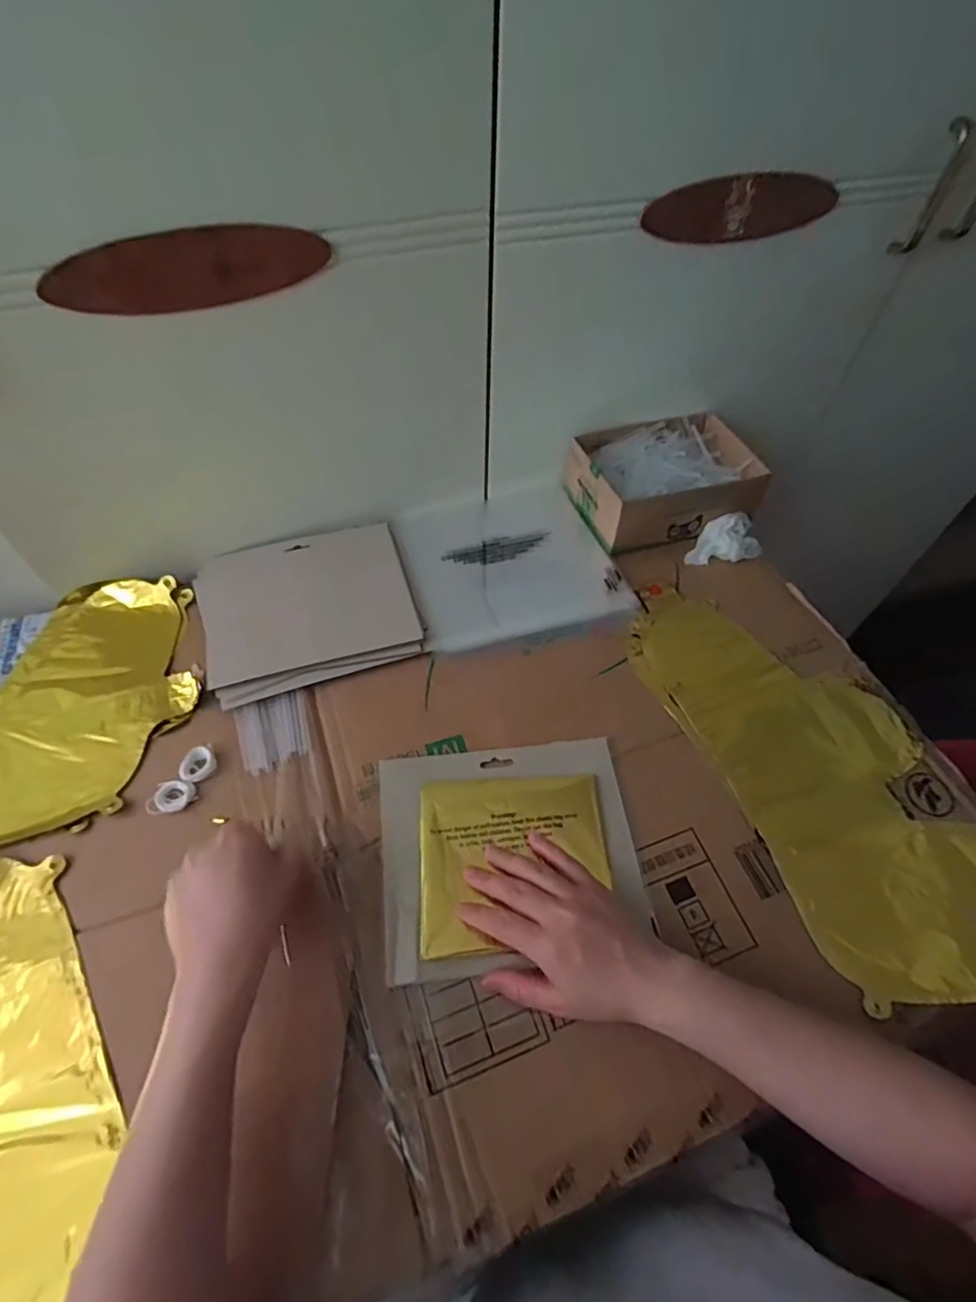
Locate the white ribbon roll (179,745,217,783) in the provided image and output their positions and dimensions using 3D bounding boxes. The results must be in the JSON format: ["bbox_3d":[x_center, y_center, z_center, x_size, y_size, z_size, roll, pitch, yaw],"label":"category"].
[{"bbox_3d":[-0.237,0.093,0.480,0.023,0.007,0.029,21,57,13],"label":"white ribbon roll"}]

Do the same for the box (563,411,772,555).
[{"bbox_3d":[0.198,-0.194,0.667,0.194,0.066,0.136,-14,56,-11],"label":"box"}]

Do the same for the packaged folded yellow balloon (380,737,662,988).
[{"bbox_3d":[0.018,0.148,0.451,0.194,0.018,0.162,-6,54,-5],"label":"packaged folded yellow balloon"}]

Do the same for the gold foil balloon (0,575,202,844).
[{"bbox_3d":[-0.456,0.069,0.497,0.390,0.025,0.239,-16,55,-13],"label":"gold foil balloon"}]

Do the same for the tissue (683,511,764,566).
[{"bbox_3d":[0.263,-0.118,0.642,0.061,0.029,0.075,34,61,21],"label":"tissue"}]

